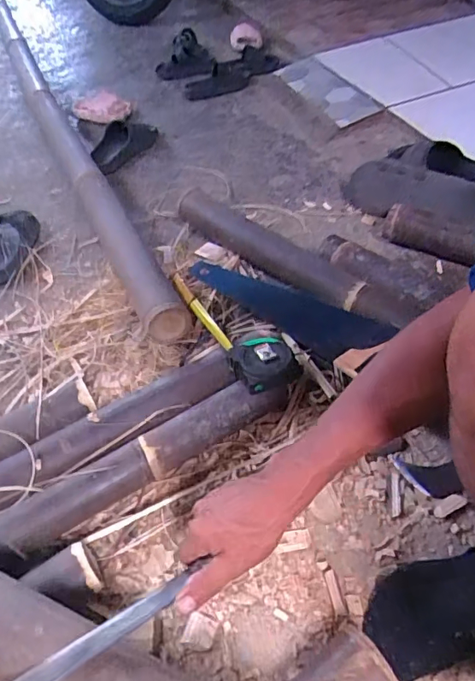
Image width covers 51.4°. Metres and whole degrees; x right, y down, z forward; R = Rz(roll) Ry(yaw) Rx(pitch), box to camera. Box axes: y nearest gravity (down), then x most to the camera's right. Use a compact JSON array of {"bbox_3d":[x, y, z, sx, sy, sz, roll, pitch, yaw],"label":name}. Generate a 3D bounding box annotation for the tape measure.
[{"bbox_3d":[-0.010,-0.040,0.766,0.090,0.061,0.312,-22,50,-14],"label":"tape measure"}]

